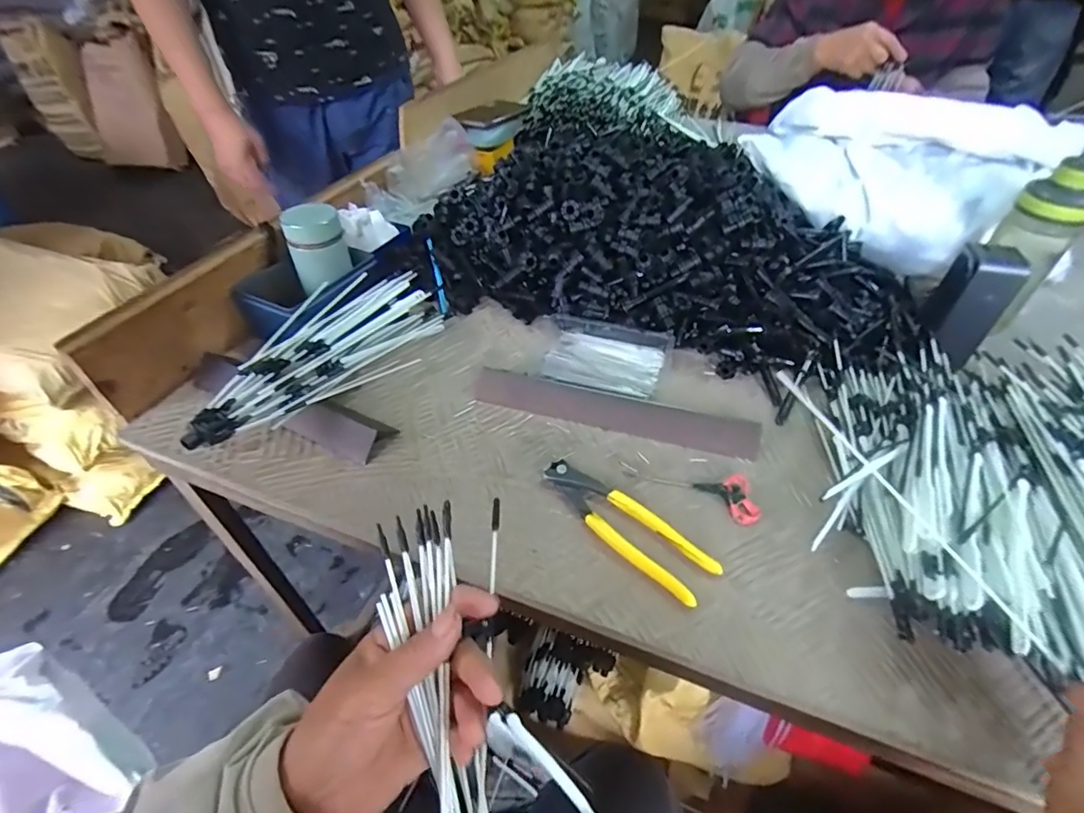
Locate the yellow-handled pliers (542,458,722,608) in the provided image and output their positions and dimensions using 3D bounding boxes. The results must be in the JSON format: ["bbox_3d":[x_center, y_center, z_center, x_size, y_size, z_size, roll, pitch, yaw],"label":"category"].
[{"bbox_3d":[0.067,0.095,0.428,0.158,0.016,0.046,34,54,30],"label":"yellow-handled pliers"}]

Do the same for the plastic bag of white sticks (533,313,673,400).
[{"bbox_3d":[0.068,-0.060,0.576,0.135,0.023,0.098,15,47,15],"label":"plastic bag of white sticks"}]

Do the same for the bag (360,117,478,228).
[{"bbox_3d":[-0.178,-0.356,0.798,0.084,0.077,0.227,13,46,13],"label":"bag"}]

